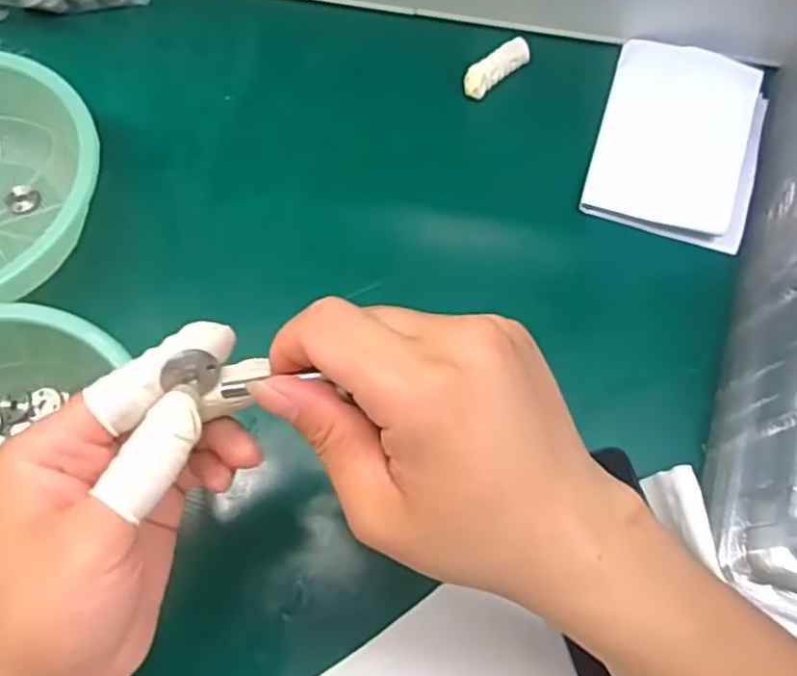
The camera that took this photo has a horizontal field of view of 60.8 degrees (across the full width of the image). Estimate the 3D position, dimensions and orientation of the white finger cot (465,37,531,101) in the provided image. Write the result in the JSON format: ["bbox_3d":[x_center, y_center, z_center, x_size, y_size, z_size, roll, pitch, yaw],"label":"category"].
[{"bbox_3d":[0.072,-0.199,0.501,0.058,0.014,0.021,-38,74,-15],"label":"white finger cot"}]

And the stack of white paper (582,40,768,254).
[{"bbox_3d":[0.201,-0.141,0.482,0.108,0.021,0.158,17,69,6],"label":"stack of white paper"}]

